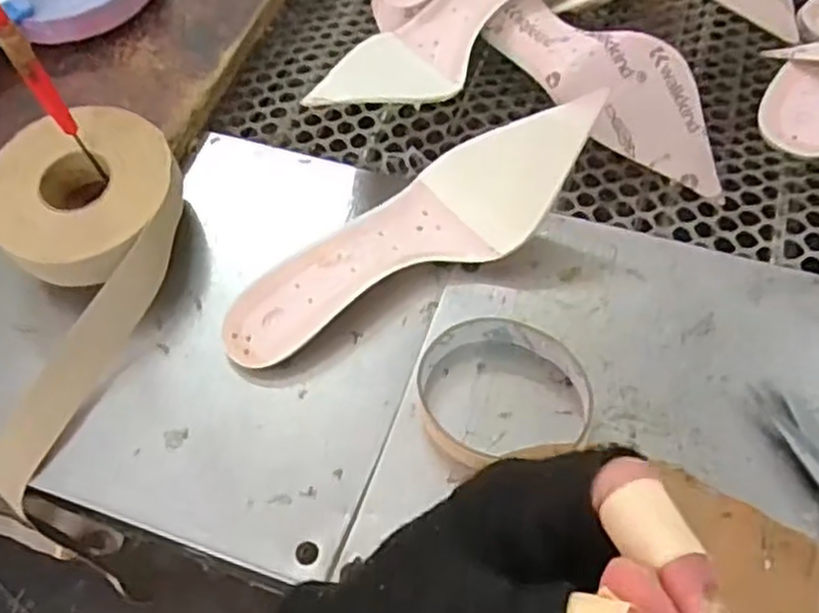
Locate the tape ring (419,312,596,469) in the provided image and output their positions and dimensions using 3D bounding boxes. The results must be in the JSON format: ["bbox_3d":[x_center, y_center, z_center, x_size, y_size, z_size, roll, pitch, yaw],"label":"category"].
[{"bbox_3d":[0.047,0.040,0.377,0.084,0.027,0.071,-2,59,2],"label":"tape ring"}]

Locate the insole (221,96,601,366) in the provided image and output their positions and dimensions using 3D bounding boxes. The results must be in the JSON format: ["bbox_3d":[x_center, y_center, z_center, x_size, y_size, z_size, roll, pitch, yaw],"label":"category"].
[{"bbox_3d":[0.000,-0.041,0.402,0.216,0.041,0.062,-31,58,-1],"label":"insole"}]

